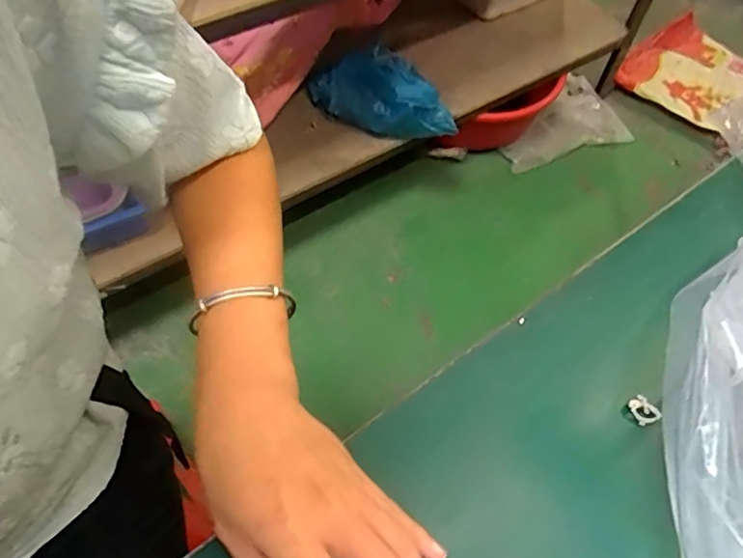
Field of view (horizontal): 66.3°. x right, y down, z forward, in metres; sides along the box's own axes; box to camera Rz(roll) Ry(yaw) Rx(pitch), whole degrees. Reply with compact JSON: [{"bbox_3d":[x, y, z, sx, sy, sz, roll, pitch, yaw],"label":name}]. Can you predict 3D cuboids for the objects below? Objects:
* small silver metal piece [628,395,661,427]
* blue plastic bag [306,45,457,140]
[{"bbox_3d":[0.157,0.076,0.328,0.012,0.006,0.016,-25,63,-18],"label":"small silver metal piece"},{"bbox_3d":[0.017,-0.362,1.128,0.320,0.118,0.122,25,59,12],"label":"blue plastic bag"}]

